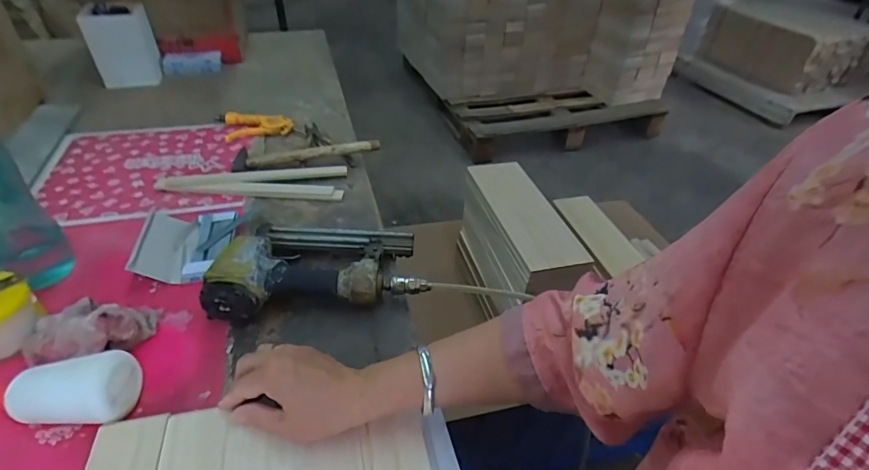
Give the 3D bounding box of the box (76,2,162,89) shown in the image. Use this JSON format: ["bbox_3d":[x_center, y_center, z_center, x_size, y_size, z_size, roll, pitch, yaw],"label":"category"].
[{"bbox_3d":[-0.688,-0.417,1.003,0.124,0.152,0.101,-18,44,-23],"label":"box"}]

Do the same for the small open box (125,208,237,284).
[{"bbox_3d":[-0.336,0.005,0.610,0.113,0.031,0.134,-6,40,-10],"label":"small open box"}]

